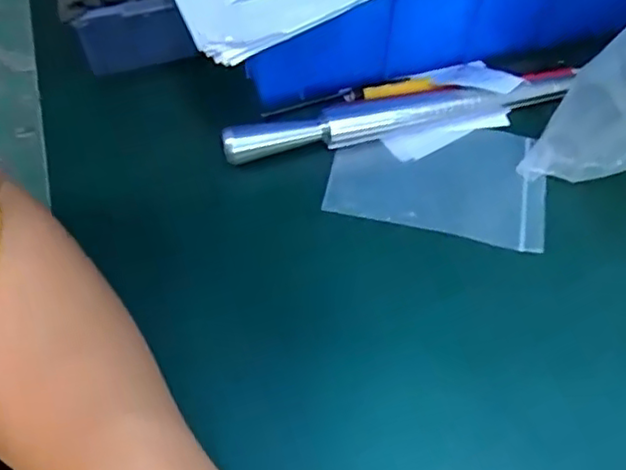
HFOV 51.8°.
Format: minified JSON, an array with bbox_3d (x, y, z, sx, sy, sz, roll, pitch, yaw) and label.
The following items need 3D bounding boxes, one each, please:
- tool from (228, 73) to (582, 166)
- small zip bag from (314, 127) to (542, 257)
[{"bbox_3d":[0.051,-0.075,0.391,0.209,0.024,0.025,-12,60,-8],"label":"tool"},{"bbox_3d":[0.073,-0.034,0.380,0.123,0.005,0.077,10,60,5],"label":"small zip bag"}]

